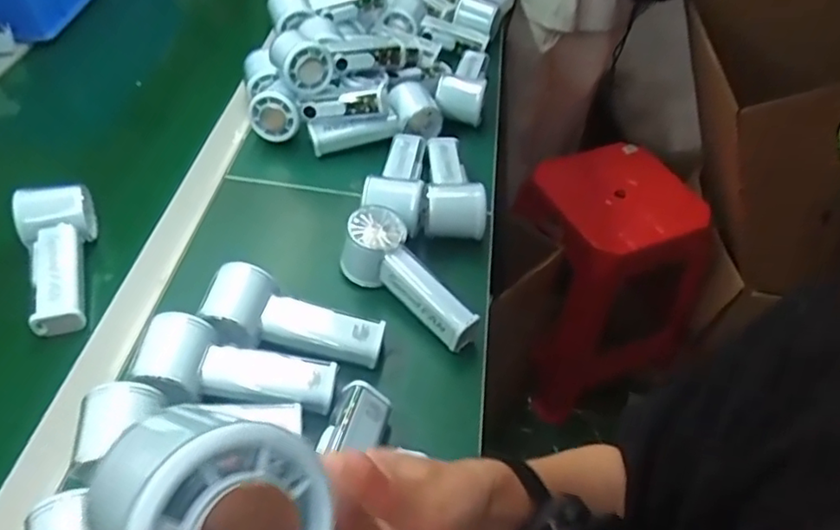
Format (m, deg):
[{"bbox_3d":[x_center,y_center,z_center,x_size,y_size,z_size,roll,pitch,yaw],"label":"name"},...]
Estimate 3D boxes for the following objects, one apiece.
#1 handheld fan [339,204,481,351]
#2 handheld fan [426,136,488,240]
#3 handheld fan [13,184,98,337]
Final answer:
[{"bbox_3d":[-0.006,0.011,0.563,0.145,0.058,0.055,33,53,23],"label":"handheld fan"},{"bbox_3d":[0.037,-0.089,0.663,0.061,0.048,0.135,4,47,-1],"label":"handheld fan"},{"bbox_3d":[-0.324,-0.010,0.555,0.061,0.048,0.139,-14,50,-16],"label":"handheld fan"}]

